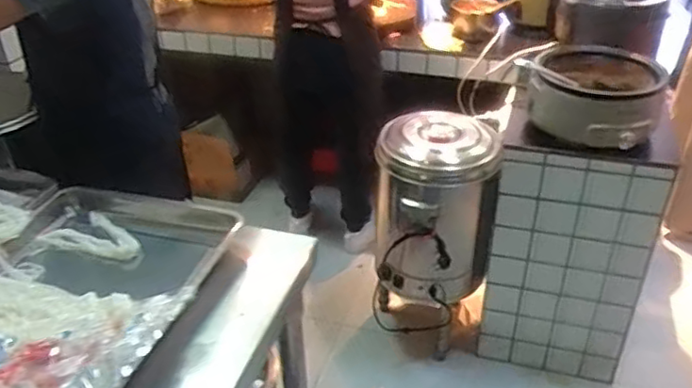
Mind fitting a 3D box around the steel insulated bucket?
[{"bbox_3d":[0.262,0.045,1.808,0.314,0.496,0.291,-5,34,3],"label":"steel insulated bucket"}]

